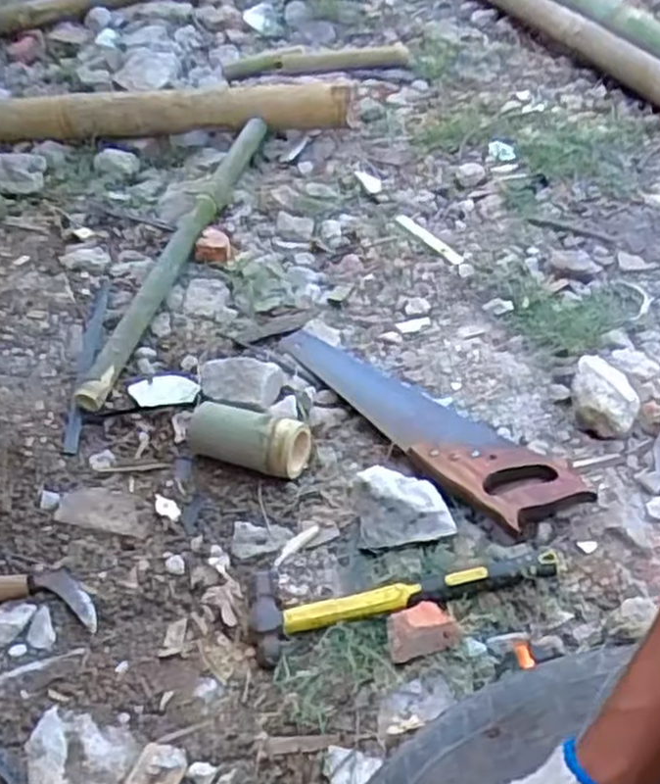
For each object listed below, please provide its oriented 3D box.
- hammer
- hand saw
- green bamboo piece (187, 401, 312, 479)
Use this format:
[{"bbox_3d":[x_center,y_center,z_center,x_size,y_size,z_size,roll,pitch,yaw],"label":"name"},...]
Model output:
[{"bbox_3d":[0.073,0.193,0.814,0.315,0.033,0.087,-12,44,-9],"label":"hammer"},{"bbox_3d":[0.103,0.022,0.971,0.112,0.034,0.447,-33,51,-28],"label":"hand saw"},{"bbox_3d":[-0.103,0.051,0.952,0.162,0.062,0.064,14,46,17],"label":"green bamboo piece"}]

